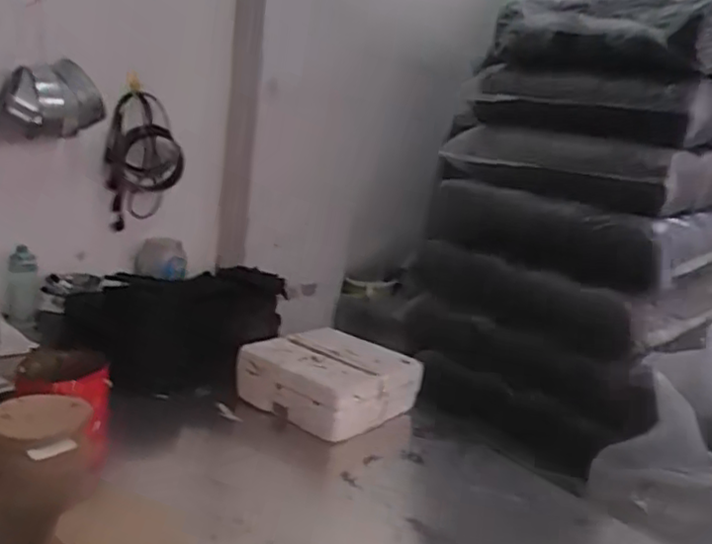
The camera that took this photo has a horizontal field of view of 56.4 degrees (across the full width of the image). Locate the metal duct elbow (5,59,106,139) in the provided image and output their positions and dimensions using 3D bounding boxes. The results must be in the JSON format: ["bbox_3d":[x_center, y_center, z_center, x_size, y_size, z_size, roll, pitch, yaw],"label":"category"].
[{"bbox_3d":[-0.775,-0.443,1.713,0.224,0.182,0.182,-1,17,-24],"label":"metal duct elbow"}]

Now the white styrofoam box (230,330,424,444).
[{"bbox_3d":[-0.062,0.256,1.549,0.316,0.135,0.306,18,17,38],"label":"white styrofoam box"}]

